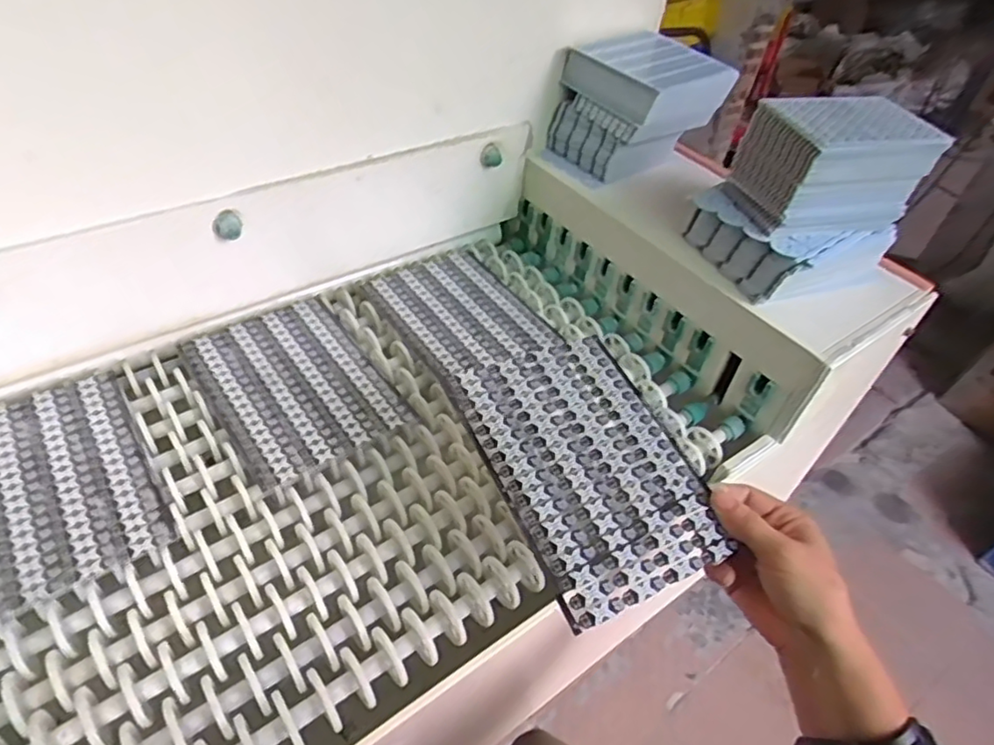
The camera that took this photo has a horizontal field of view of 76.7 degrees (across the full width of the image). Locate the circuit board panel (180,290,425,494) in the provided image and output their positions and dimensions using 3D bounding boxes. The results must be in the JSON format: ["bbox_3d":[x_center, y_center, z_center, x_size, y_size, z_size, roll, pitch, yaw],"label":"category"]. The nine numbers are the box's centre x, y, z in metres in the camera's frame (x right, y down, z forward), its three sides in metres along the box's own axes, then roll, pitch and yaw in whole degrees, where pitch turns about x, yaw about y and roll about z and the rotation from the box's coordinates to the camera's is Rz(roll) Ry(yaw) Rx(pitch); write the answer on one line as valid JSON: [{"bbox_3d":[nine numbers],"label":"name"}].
[{"bbox_3d":[-0.185,0.008,0.576,0.142,0.011,0.195,-26,54,-29],"label":"circuit board panel"}]

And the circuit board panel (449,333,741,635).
[{"bbox_3d":[0.064,0.060,0.440,0.134,0.006,0.193,-16,58,-24],"label":"circuit board panel"}]

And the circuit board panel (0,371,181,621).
[{"bbox_3d":[-0.344,0.084,0.479,0.140,0.010,0.192,-23,53,-27],"label":"circuit board panel"}]

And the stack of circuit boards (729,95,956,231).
[{"bbox_3d":[0.285,-0.180,0.533,0.131,0.088,0.101,-5,47,-13],"label":"stack of circuit boards"}]

